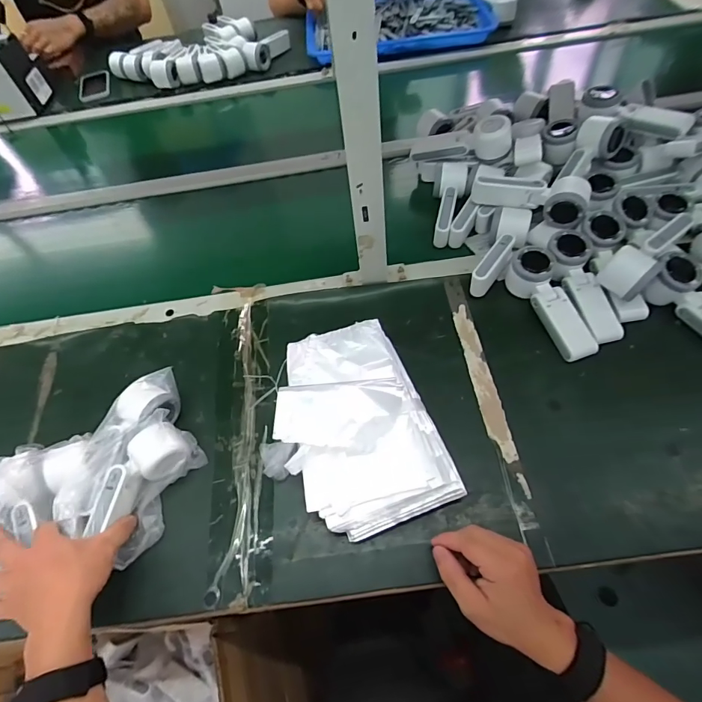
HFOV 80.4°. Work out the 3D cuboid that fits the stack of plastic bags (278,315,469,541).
[{"bbox_3d":[0.001,0.077,0.496,0.169,0.080,0.257,-20,58,-7],"label":"stack of plastic bags"}]

